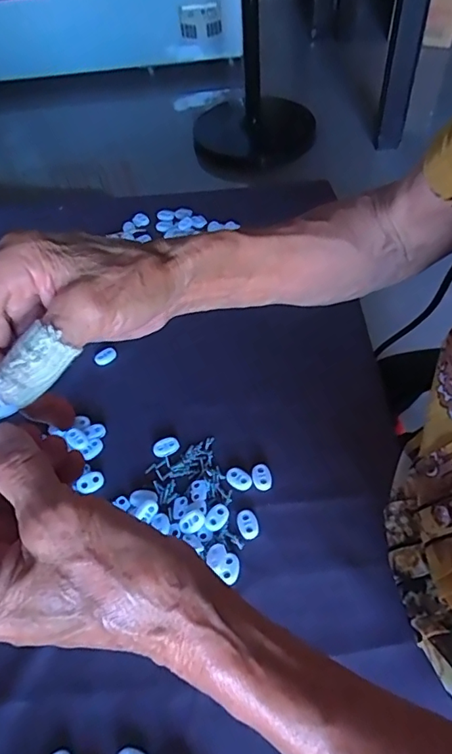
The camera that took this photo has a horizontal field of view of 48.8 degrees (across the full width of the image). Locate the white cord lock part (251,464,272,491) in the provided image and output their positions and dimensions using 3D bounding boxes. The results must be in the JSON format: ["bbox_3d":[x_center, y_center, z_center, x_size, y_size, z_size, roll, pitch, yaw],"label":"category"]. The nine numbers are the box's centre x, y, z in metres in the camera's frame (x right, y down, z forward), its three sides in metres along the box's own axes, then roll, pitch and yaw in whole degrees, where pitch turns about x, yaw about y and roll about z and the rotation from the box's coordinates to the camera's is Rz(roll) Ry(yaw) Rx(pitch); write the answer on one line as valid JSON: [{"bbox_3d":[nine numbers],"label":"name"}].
[{"bbox_3d":[0.030,0.084,0.418,0.016,0.005,0.023,-8,52,-3],"label":"white cord lock part"}]

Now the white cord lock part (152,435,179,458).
[{"bbox_3d":[-0.054,0.061,0.442,0.023,0.004,0.016,-27,55,-17],"label":"white cord lock part"}]

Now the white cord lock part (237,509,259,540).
[{"bbox_3d":[0.017,0.115,0.393,0.015,0.004,0.023,-14,53,-8],"label":"white cord lock part"}]

